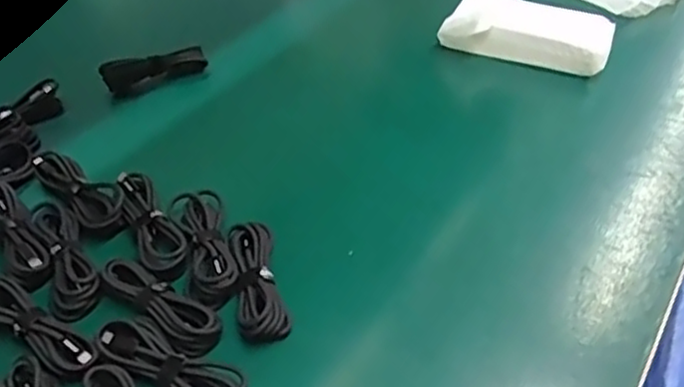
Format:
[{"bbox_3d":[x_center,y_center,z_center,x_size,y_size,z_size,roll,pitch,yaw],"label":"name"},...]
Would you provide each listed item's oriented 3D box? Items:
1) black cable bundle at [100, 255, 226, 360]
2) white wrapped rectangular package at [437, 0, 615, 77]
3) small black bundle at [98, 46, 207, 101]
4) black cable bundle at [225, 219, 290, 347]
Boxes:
[{"bbox_3d":[-0.125,0.076,0.474,0.097,0.018,0.035,30,49,27],"label":"black cable bundle"},{"bbox_3d":[0.205,-0.178,0.741,0.178,0.044,0.072,19,45,18],"label":"white wrapped rectangular package"},{"bbox_3d":[-0.192,-0.125,0.692,0.103,0.035,0.016,-18,46,-21],"label":"small black bundle"},{"bbox_3d":[-0.063,0.063,0.496,0.034,0.018,0.104,-9,43,-12],"label":"black cable bundle"}]

